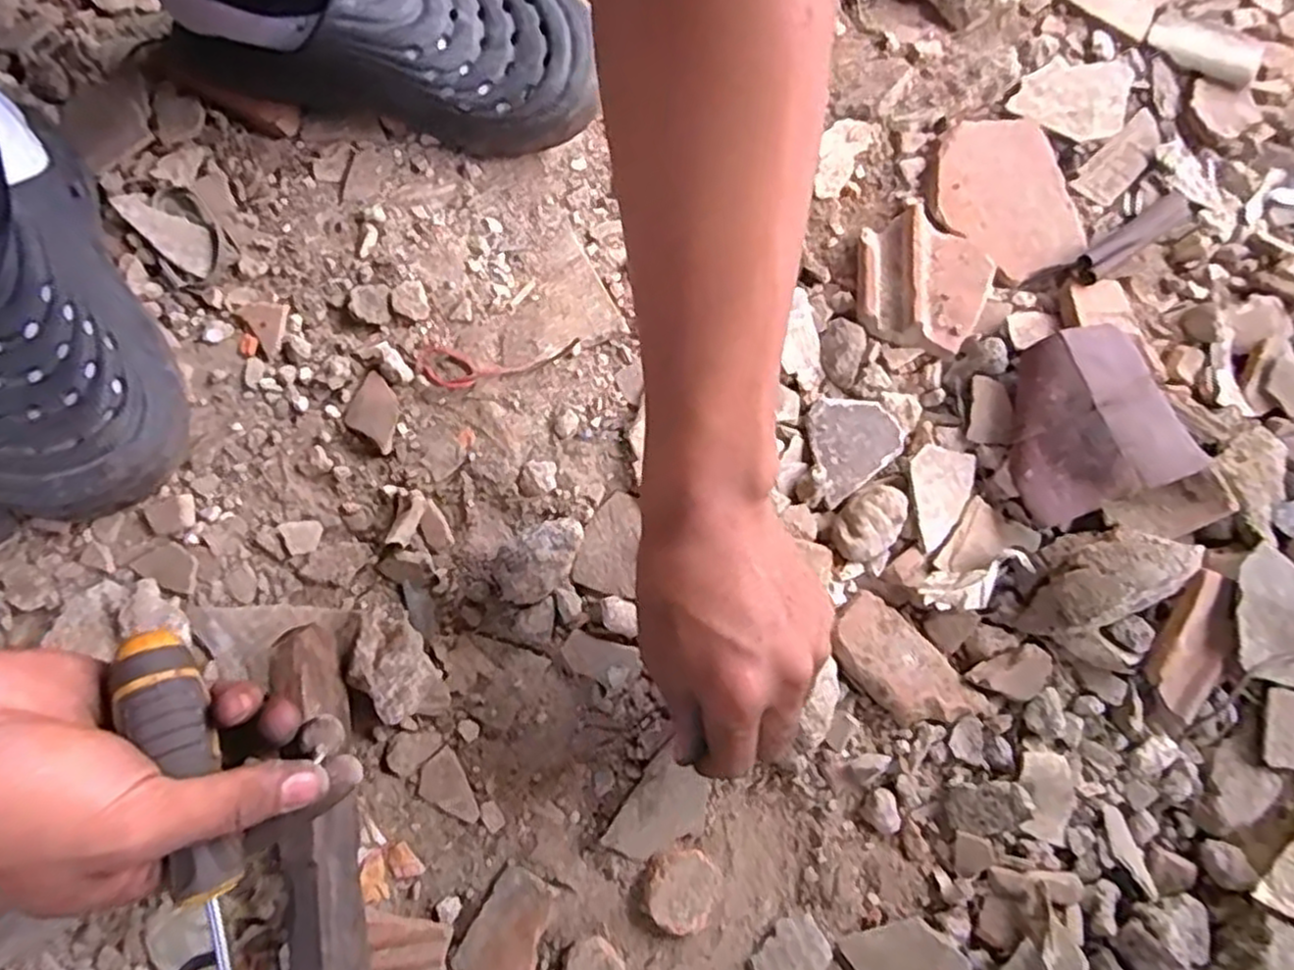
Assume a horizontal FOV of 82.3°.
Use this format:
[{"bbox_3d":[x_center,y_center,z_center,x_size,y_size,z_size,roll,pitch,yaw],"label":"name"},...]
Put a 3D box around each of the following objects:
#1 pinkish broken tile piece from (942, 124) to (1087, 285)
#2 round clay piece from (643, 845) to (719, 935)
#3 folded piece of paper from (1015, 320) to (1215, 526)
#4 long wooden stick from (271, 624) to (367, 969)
[{"bbox_3d":[0.232,-0.187,0.480,0.084,0.007,0.108,-16,77,-5],"label":"pinkish broken tile piece"},{"bbox_3d":[0.018,0.209,0.383,0.037,0.013,0.039,0,76,-1],"label":"round clay piece"},{"bbox_3d":[0.253,-0.038,0.428,0.102,0.032,0.099,-19,77,-6],"label":"folded piece of paper"},{"bbox_3d":[-0.161,0.192,0.355,0.044,0.042,0.236,-10,76,-4],"label":"long wooden stick"}]

